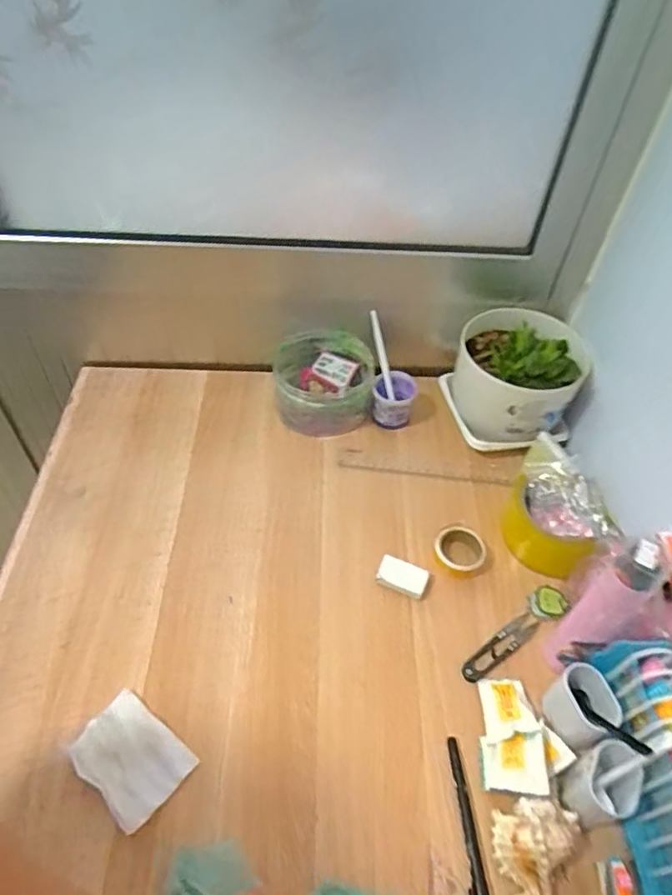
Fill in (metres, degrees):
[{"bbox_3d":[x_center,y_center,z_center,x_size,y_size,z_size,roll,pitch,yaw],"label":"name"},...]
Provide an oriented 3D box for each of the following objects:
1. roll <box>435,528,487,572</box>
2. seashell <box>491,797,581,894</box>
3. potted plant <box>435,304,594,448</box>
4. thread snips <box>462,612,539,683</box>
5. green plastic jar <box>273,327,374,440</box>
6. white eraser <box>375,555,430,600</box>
[{"bbox_3d":[0.126,0.101,0.600,0.050,0.014,0.049,1,49,-1],"label":"roll"},{"bbox_3d":[0.150,0.294,0.432,0.068,0.039,0.069,-14,51,-13],"label":"seashell"},{"bbox_3d":[0.205,-0.082,0.682,0.135,0.137,0.134,0,49,-2],"label":"potted plant"},{"bbox_3d":[0.152,0.184,0.551,0.091,0.004,0.021,-28,56,-23],"label":"thread snips"},{"bbox_3d":[-0.014,-0.077,0.718,0.111,0.066,0.114,1,49,-1],"label":"green plastic jar"},{"bbox_3d":[0.065,0.126,0.585,0.049,0.008,0.029,19,52,14],"label":"white eraser"}]

